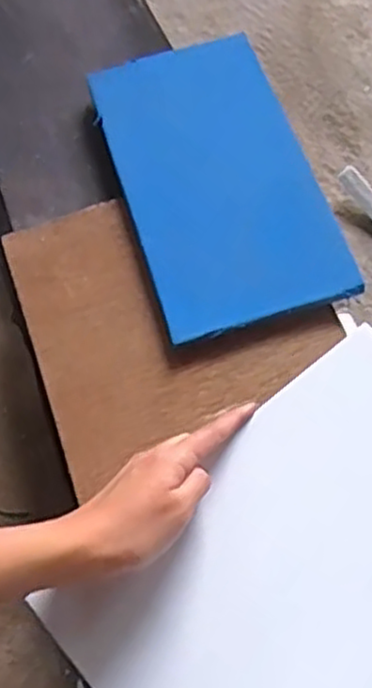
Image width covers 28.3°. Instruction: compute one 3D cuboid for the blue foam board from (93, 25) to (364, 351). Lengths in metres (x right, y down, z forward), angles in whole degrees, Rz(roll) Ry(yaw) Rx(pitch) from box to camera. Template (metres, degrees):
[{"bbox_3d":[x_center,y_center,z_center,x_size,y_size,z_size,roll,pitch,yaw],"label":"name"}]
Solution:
[{"bbox_3d":[0.021,-0.138,0.603,0.147,0.018,0.273,-15,64,-6],"label":"blue foam board"}]

